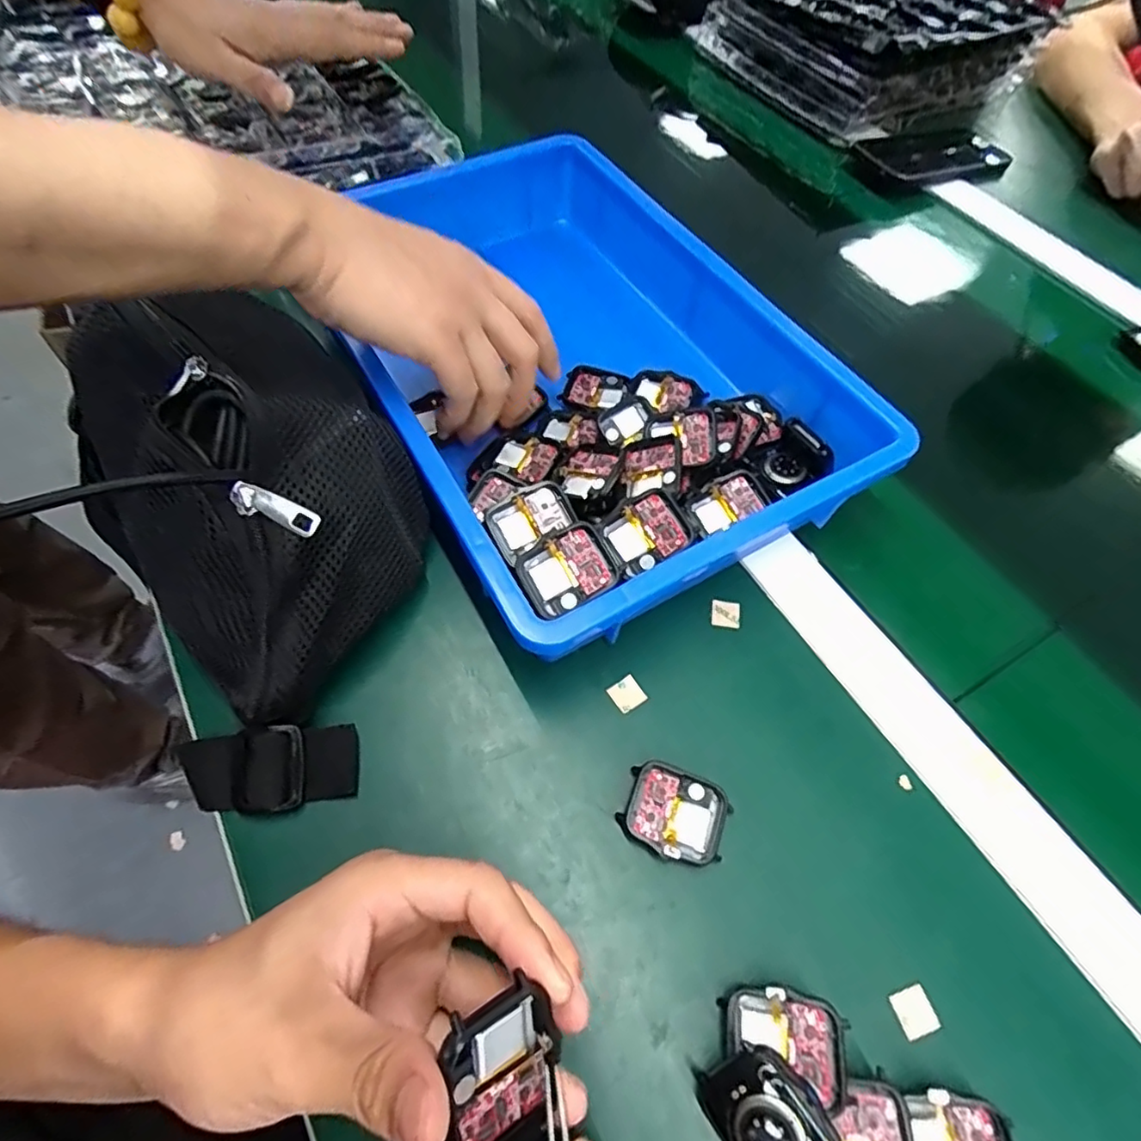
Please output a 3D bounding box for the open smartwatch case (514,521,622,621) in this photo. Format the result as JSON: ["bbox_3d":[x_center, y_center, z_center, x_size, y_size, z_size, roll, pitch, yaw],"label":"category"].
[{"bbox_3d":[-0.002,0.000,0.291,0.044,0.010,0.035,-32,82,5],"label":"open smartwatch case"}]

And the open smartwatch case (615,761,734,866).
[{"bbox_3d":[0.049,0.114,0.286,0.047,0.012,0.038,20,60,8],"label":"open smartwatch case"}]

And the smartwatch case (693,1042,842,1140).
[{"bbox_3d":[0.073,0.201,0.221,0.037,0.009,0.045,-43,59,3],"label":"smartwatch case"}]

